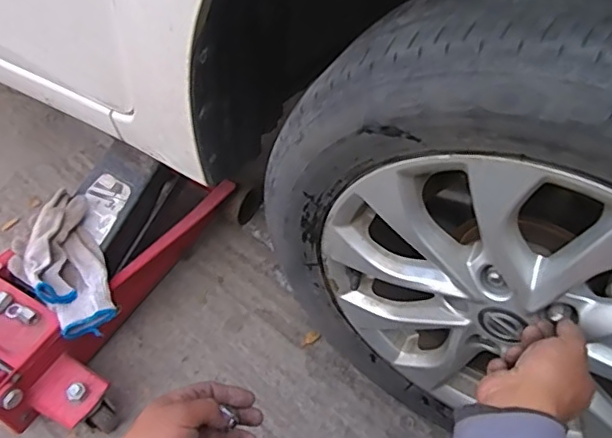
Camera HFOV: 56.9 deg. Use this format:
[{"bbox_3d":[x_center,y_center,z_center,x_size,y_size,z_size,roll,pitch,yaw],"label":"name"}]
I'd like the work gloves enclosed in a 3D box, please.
[{"bbox_3d":[-0.361,0.065,0.814,0.128,0.063,0.215,-18,56,-15],"label":"work gloves"}]

